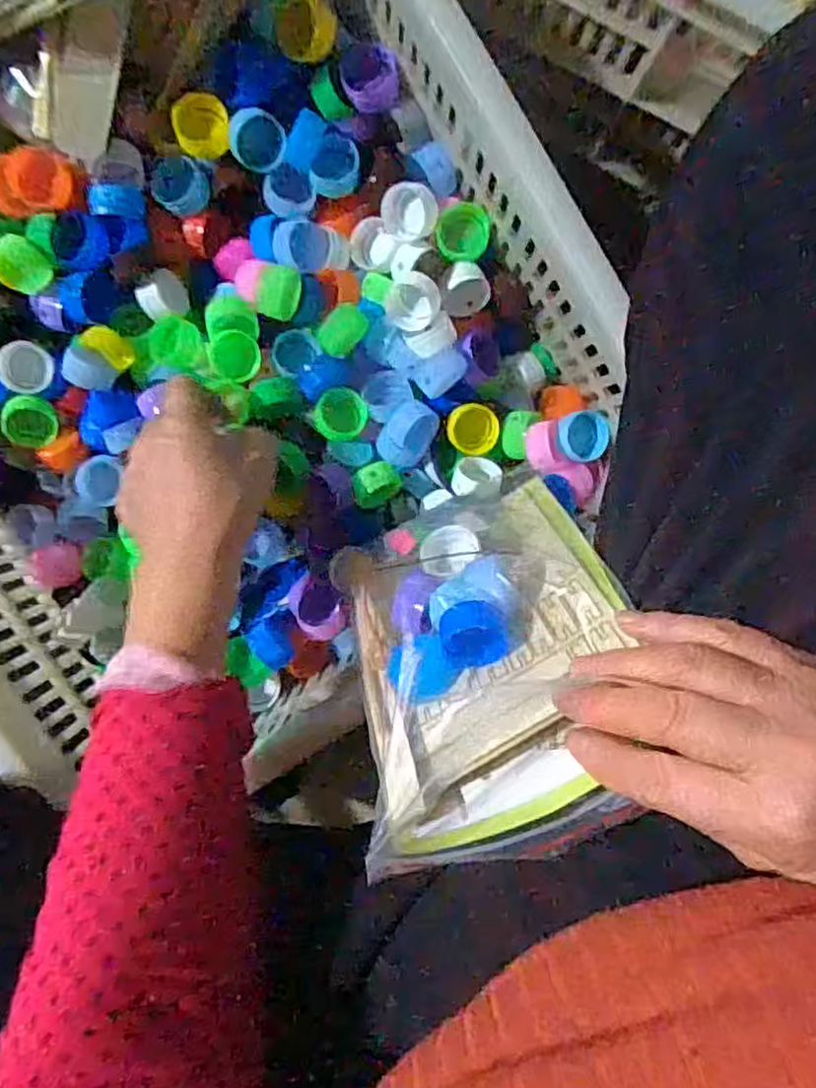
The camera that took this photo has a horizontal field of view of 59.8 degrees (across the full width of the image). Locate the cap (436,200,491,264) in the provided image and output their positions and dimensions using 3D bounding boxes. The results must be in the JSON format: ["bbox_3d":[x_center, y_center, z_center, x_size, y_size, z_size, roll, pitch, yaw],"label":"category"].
[{"bbox_3d":[0.034,-0.193,0.440,0.033,0.009,0.035,0,97,1],"label":"cap"}]

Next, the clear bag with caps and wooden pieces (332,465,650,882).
[{"bbox_3d":[0.037,0.042,0.353,0.132,0.218,0.039,-15,137,4],"label":"clear bag with caps and wooden pieces"}]

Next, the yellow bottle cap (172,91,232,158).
[{"bbox_3d":[-0.123,-0.251,0.425,0.030,0.020,0.029,0,97,1],"label":"yellow bottle cap"}]

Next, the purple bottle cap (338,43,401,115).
[{"bbox_3d":[-0.022,-0.270,0.412,0.033,0.017,0.028,4,97,0],"label":"purple bottle cap"}]

